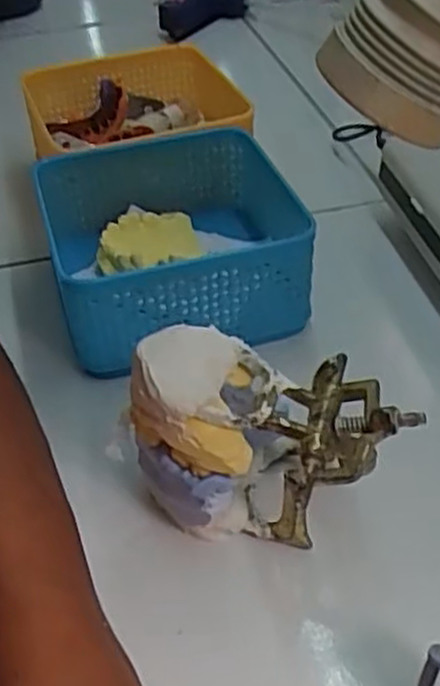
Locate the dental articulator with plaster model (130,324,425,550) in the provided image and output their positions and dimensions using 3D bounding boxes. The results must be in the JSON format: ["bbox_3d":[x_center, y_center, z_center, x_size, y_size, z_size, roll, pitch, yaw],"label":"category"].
[{"bbox_3d":[0.019,0.041,0.311,0.105,0.076,0.062,-2,41,2],"label":"dental articulator with plaster model"}]

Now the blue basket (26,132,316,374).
[{"bbox_3d":[-0.028,-0.055,0.435,0.125,0.066,0.132,-15,42,-12],"label":"blue basket"}]

